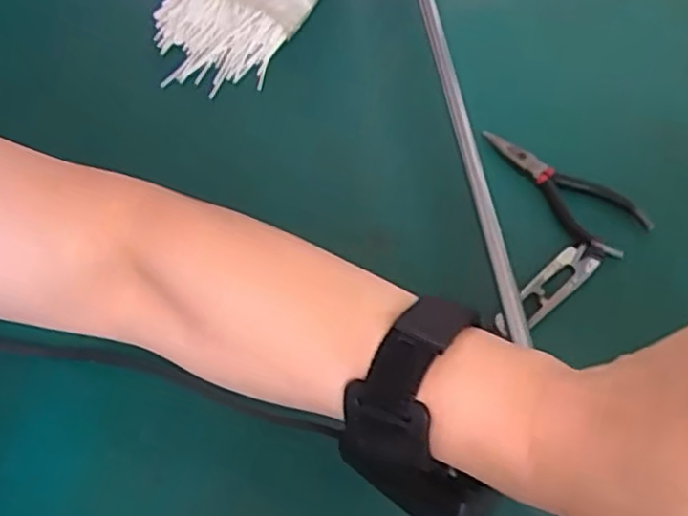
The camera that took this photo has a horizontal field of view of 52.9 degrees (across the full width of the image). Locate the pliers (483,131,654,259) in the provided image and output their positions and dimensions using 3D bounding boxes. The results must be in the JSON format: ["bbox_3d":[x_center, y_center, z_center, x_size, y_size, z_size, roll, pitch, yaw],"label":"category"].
[{"bbox_3d":[0.148,-0.051,0.467,0.046,0.009,0.125,-30,63,-21],"label":"pliers"}]

